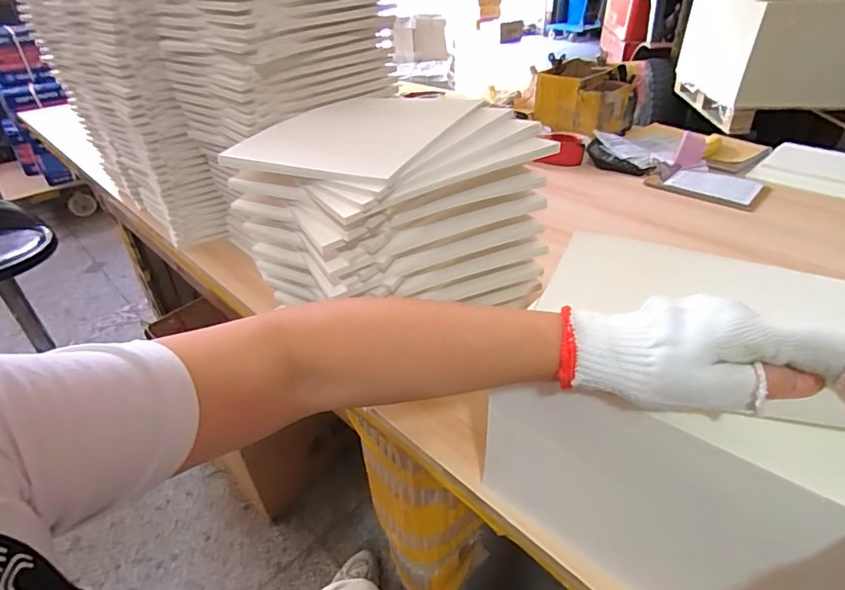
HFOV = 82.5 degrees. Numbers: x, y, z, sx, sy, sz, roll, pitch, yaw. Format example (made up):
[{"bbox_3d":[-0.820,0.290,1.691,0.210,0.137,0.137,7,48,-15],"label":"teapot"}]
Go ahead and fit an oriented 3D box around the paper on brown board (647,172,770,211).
[{"bbox_3d":[0.603,-0.233,1.023,0.213,0.016,0.140,28,45,35],"label":"paper on brown board"}]

